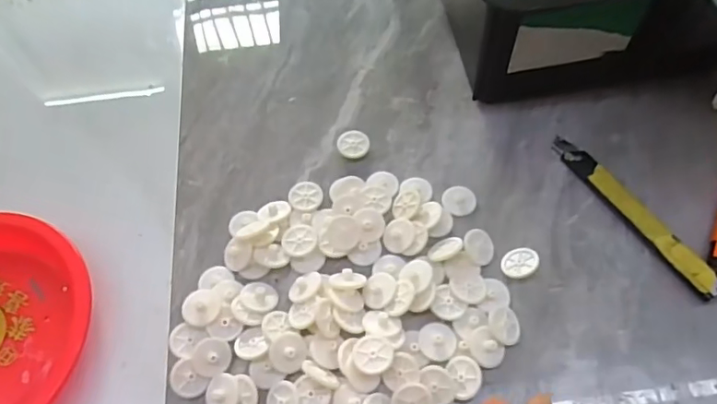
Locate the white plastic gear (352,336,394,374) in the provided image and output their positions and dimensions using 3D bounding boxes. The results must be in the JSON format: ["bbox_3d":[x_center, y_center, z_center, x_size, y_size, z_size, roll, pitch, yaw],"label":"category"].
[{"bbox_3d":[0.008,0.084,0.285,0.021,0.007,0.020,-1,59,2],"label":"white plastic gear"}]

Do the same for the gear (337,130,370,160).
[{"bbox_3d":[-0.003,-0.039,0.367,0.022,0.009,0.024,4,60,5],"label":"gear"}]

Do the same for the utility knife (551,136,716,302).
[{"bbox_3d":[0.172,0.004,0.332,0.017,0.013,0.134,-26,62,-13],"label":"utility knife"}]

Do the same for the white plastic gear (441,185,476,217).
[{"bbox_3d":[0.066,-0.001,0.344,0.021,0.006,0.021,-2,59,1],"label":"white plastic gear"}]

